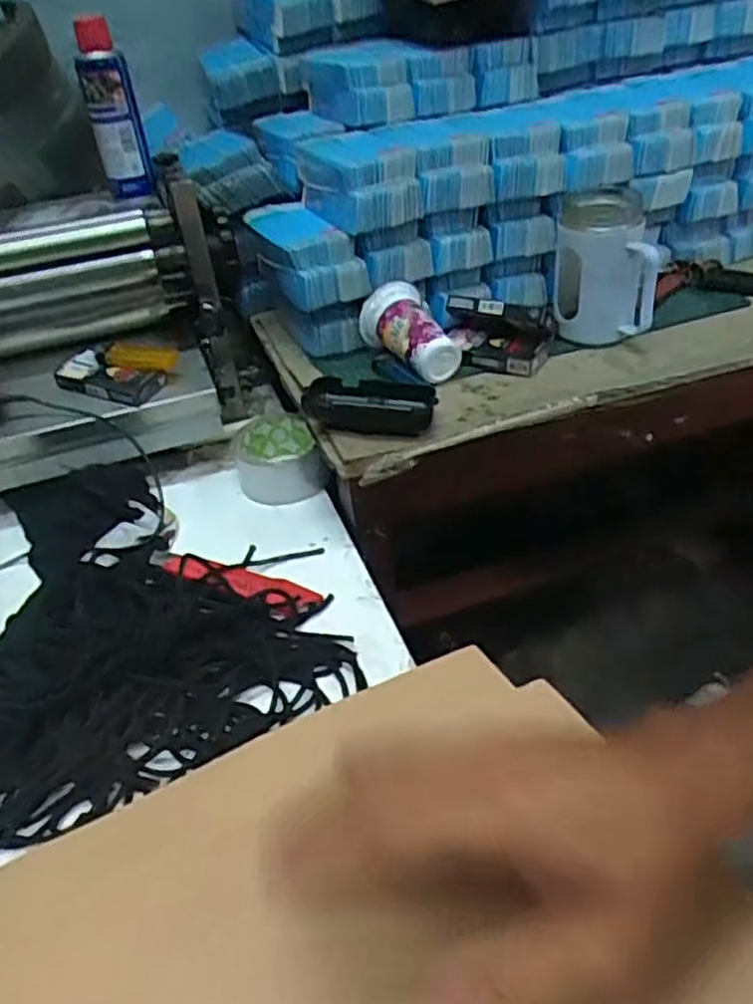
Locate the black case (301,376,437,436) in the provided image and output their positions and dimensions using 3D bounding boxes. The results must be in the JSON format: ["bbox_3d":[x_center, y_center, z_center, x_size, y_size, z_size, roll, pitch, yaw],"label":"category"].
[{"bbox_3d":[-0.007,-0.081,0.640,0.111,0.033,0.050,8,40,18],"label":"black case"}]

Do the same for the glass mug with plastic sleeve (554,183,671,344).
[{"bbox_3d":[0.224,-0.230,0.726,0.102,0.114,0.115,9,40,19],"label":"glass mug with plastic sleeve"}]

